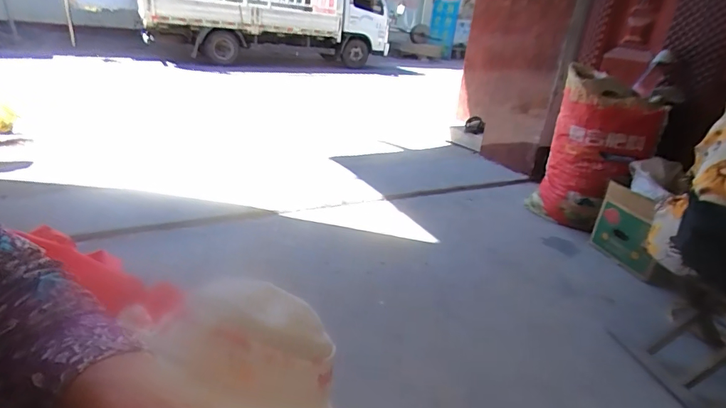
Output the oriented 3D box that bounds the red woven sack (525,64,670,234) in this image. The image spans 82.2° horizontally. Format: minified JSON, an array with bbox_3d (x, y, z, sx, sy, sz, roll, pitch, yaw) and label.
[{"bbox_3d":[0.946,-0.207,1.726,0.270,0.600,0.398,-15,32,-37],"label":"red woven sack"}]

